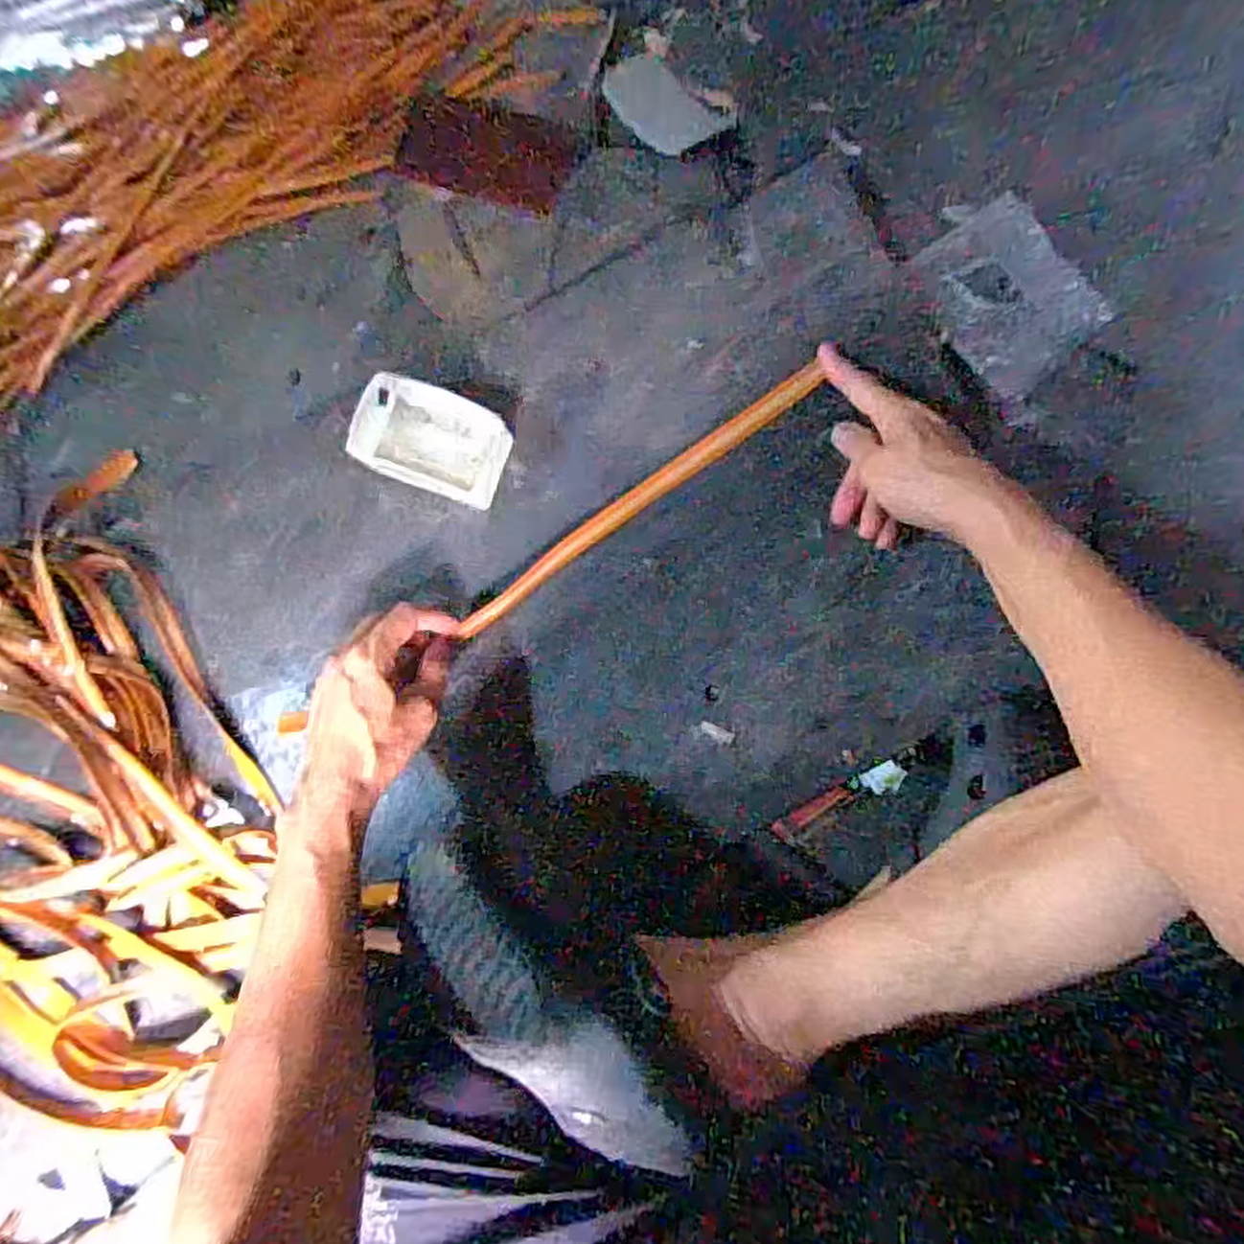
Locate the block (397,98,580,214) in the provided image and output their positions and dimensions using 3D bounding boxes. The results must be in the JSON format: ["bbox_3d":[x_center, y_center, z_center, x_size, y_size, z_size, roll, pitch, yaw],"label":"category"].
[{"bbox_3d":[-0.113,-0.396,0.628,0.147,0.014,0.084,20,84,4],"label":"block"}]

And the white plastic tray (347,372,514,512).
[{"bbox_3d":[-0.136,-0.131,0.550,0.102,0.057,0.076,20,84,4],"label":"white plastic tray"}]

